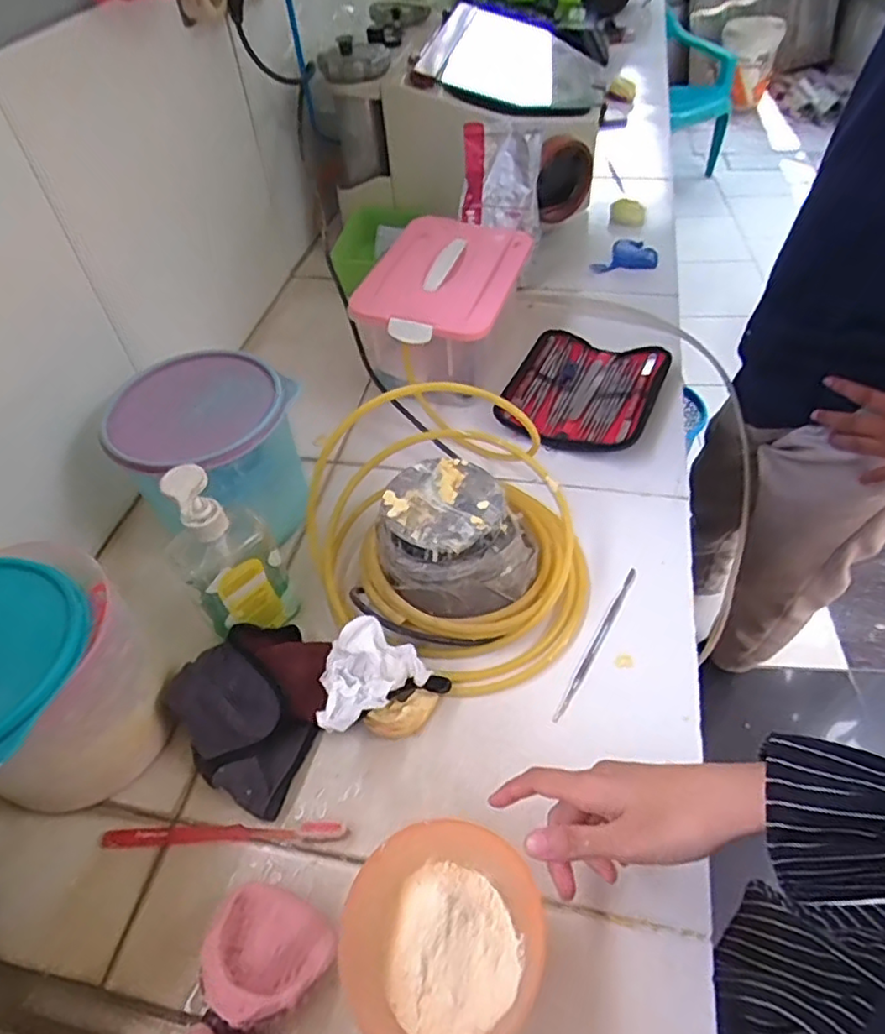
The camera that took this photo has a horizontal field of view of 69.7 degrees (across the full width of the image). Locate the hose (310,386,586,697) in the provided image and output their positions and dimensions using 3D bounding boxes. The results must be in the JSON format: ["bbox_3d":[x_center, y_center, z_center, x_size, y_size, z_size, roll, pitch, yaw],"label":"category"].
[{"bbox_3d":[0.020,0.003,0.566,0.238,0.160,0.221,-2,50,2],"label":"hose"}]

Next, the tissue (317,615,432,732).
[{"bbox_3d":[-0.068,0.121,0.517,0.092,0.031,0.077,-30,54,-20],"label":"tissue"}]

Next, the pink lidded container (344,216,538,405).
[{"bbox_3d":[0.004,-0.271,0.811,0.164,0.129,0.237,9,51,11],"label":"pink lidded container"}]

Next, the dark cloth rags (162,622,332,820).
[{"bbox_3d":[-0.154,0.151,0.525,0.119,0.055,0.136,21,54,21],"label":"dark cloth rags"}]

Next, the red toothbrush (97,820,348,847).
[{"bbox_3d":[-0.168,0.240,0.482,0.189,0.016,0.013,-2,50,2],"label":"red toothbrush"}]

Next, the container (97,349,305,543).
[{"bbox_3d":[-0.221,-0.064,0.633,0.145,0.135,0.151,-2,50,2],"label":"container"}]

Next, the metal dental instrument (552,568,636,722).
[{"bbox_3d":[0.140,0.110,0.572,0.009,0.004,0.172,24,55,22],"label":"metal dental instrument"}]

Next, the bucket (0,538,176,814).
[{"bbox_3d":[-0.314,0.130,0.479,0.160,0.151,0.173,-2,50,2],"label":"bucket"}]

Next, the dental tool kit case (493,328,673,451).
[{"bbox_3d":[0.171,-0.161,0.778,0.174,0.029,0.201,17,53,17],"label":"dental tool kit case"}]

